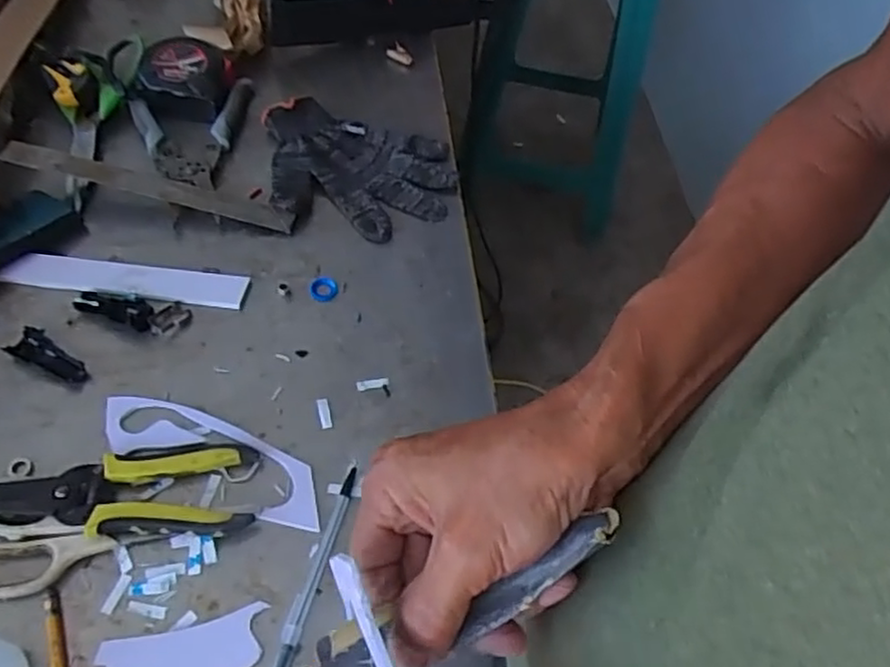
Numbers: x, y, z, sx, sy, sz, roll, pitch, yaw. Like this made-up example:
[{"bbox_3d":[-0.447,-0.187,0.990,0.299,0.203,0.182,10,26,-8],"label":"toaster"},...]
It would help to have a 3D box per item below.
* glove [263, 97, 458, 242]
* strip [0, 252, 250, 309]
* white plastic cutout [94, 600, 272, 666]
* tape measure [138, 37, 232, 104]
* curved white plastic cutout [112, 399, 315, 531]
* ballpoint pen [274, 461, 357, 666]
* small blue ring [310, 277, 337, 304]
[{"bbox_3d":[-0.088,-0.155,0.663,0.184,0.022,0.146,13,56,5],"label":"glove"},{"bbox_3d":[-0.263,-0.045,0.580,0.194,0.007,0.031,7,68,-2],"label":"strip"},{"bbox_3d":[-0.160,0.194,0.431,0.096,0.004,0.036,-8,57,-9],"label":"white plastic cutout"},{"bbox_3d":[-0.258,-0.256,0.705,0.082,0.042,0.082,-11,58,-14],"label":"tape measure"},{"bbox_3d":[-0.165,0.086,0.502,0.178,0.006,0.050,20,57,10],"label":"curved white plastic cutout"},{"bbox_3d":[-0.083,0.149,0.465,0.011,0.006,0.141,14,56,6],"label":"ballpoint pen"},{"bbox_3d":[-0.102,-0.037,0.596,0.024,0.004,0.023,2,56,-3],"label":"small blue ring"}]

